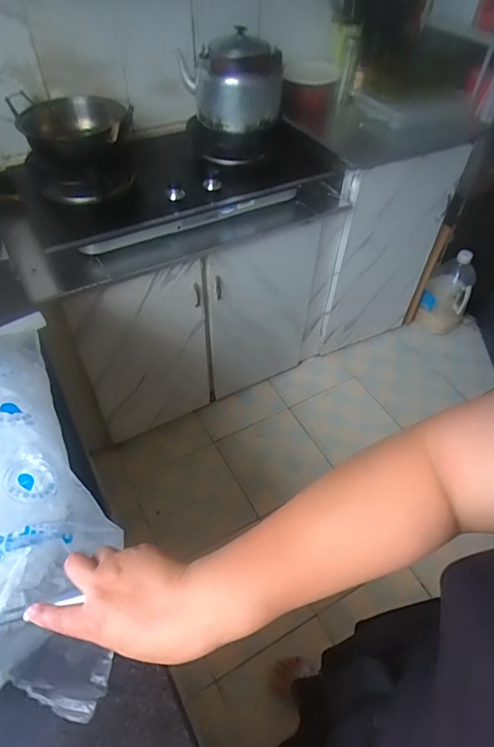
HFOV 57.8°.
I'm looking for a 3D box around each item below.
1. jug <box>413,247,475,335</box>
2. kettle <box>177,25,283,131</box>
[{"bbox_3d":[0.776,-0.298,1.730,0.164,0.314,0.142,29,55,21],"label":"jug"},{"bbox_3d":[-0.033,-0.704,1.077,0.217,0.168,0.173,-11,52,-10],"label":"kettle"}]

